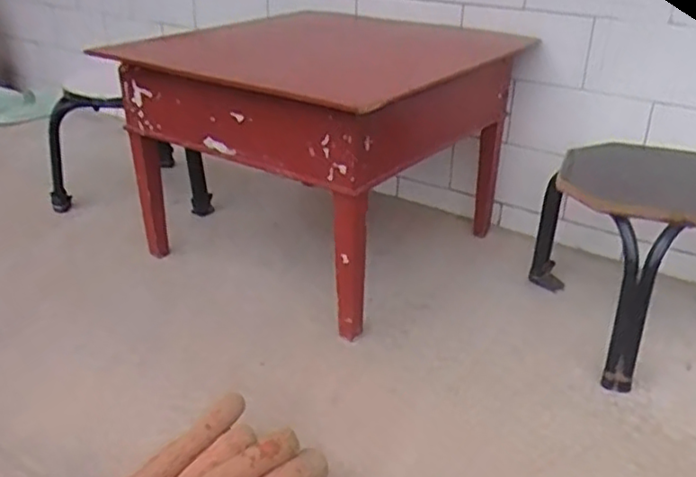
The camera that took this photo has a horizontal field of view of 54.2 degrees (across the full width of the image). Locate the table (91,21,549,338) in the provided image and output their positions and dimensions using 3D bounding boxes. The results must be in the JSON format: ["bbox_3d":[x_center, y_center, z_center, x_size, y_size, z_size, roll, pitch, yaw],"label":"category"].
[{"bbox_3d":[-0.059,-0.216,1.507,0.656,0.414,0.646,16,29,30],"label":"table"}]

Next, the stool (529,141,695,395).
[{"bbox_3d":[0.514,0.029,1.213,0.356,0.283,0.438,11,28,20],"label":"stool"}]

